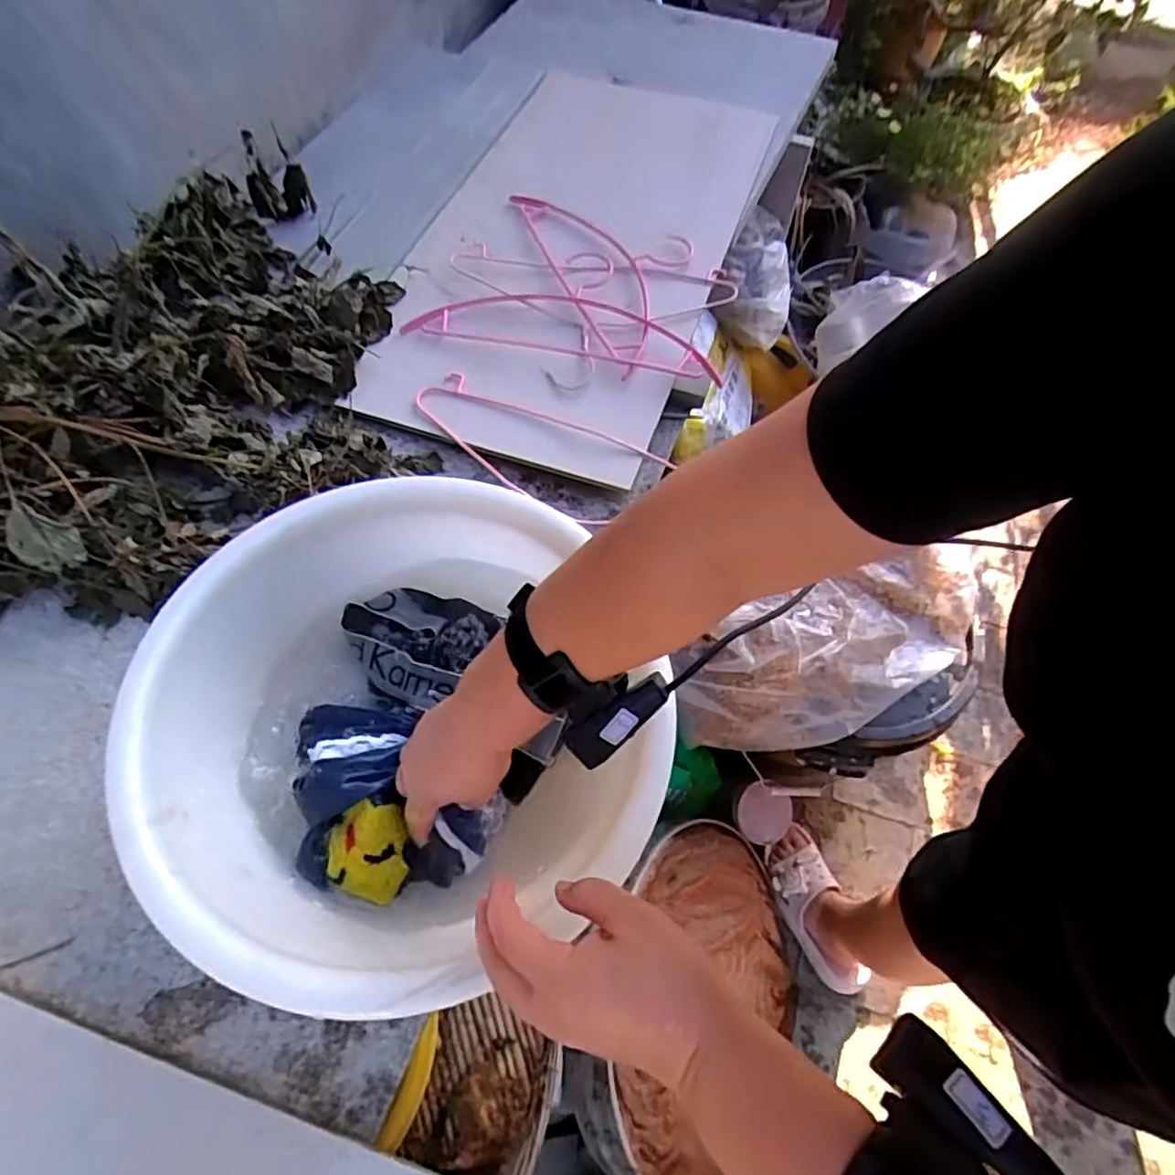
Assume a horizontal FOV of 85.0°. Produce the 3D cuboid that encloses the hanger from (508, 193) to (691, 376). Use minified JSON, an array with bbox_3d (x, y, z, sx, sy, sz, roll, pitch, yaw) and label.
[{"bbox_3d":[0.047,-0.427,0.836,0.180,0.016,0.388,-18,63,-13],"label":"hanger"}]

